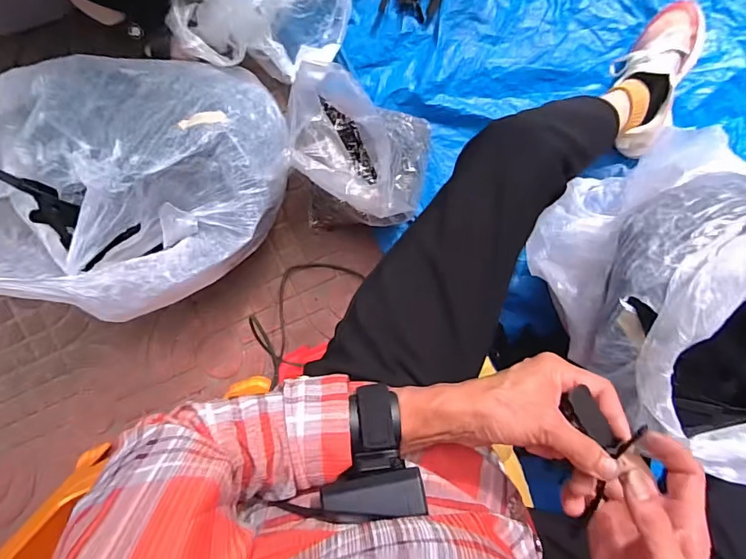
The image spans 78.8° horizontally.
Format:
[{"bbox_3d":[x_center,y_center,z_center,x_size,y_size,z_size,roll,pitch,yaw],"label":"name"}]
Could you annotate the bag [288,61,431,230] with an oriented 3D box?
[{"bbox_3d":[-0.013,-0.173,0.666,0.184,0.205,0.207,13,96,-4],"label":"bag"}]

